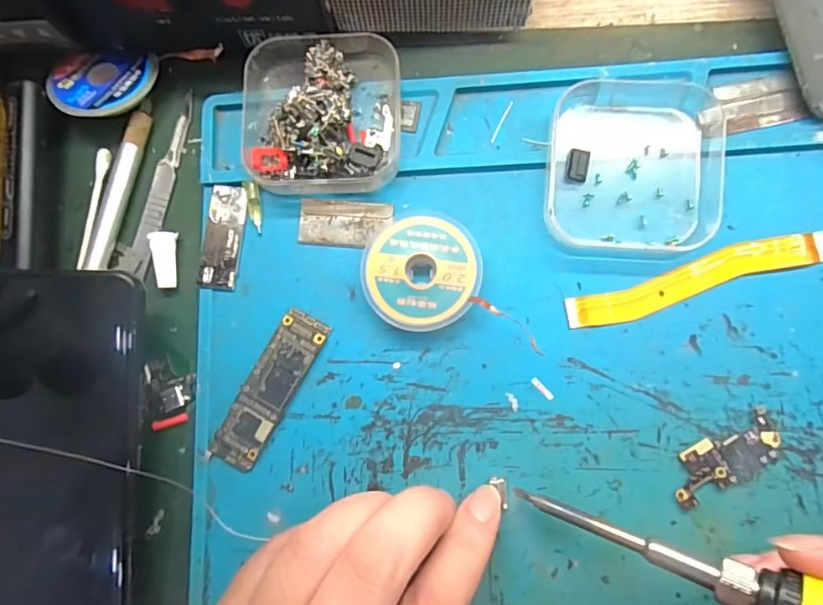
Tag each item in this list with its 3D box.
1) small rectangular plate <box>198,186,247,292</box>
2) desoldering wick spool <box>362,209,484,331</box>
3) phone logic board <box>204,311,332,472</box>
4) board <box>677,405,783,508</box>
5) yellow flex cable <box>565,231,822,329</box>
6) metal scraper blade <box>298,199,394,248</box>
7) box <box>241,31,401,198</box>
[{"bbox_3d":[-0.079,-0.028,0.206,0.016,0.004,0.044,6,82,5],"label":"small rectangular plate"},{"bbox_3d":[0.004,-0.012,0.194,0.045,0.013,0.044,-1,82,4],"label":"desoldering wick spool"},{"bbox_3d":[-0.056,0.035,0.195,0.019,0.005,0.066,28,85,7],"label":"phone logic board"},{"bbox_3d":[0.115,0.058,0.180,0.044,0.004,0.019,-30,81,-1],"label":"board"},{"bbox_3d":[0.110,-0.009,0.191,0.100,0.004,0.016,-17,81,1],"label":"yellow flex cable"},{"bbox_3d":[-0.028,-0.033,0.205,0.038,0.004,0.019,4,89,4],"label":"metal scraper blade"},{"bbox_3d":[-0.037,-0.079,0.201,0.063,0.023,0.064,0,82,4],"label":"box"}]

